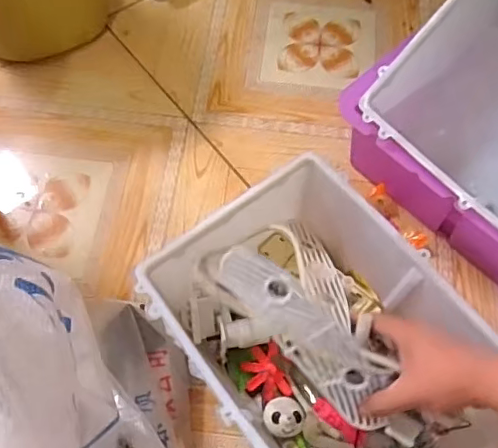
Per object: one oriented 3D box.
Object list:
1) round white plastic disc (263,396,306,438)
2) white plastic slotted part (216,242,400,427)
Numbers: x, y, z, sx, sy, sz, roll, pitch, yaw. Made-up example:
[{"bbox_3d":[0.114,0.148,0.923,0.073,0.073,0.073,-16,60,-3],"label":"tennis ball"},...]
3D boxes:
[{"bbox_3d":[0.039,0.212,0.622,0.044,0.023,0.042,-10,64,-6],"label":"round white plastic disc"},{"bbox_3d":[0.055,0.103,0.523,0.209,0.064,0.015,47,25,-5],"label":"white plastic slotted part"}]

